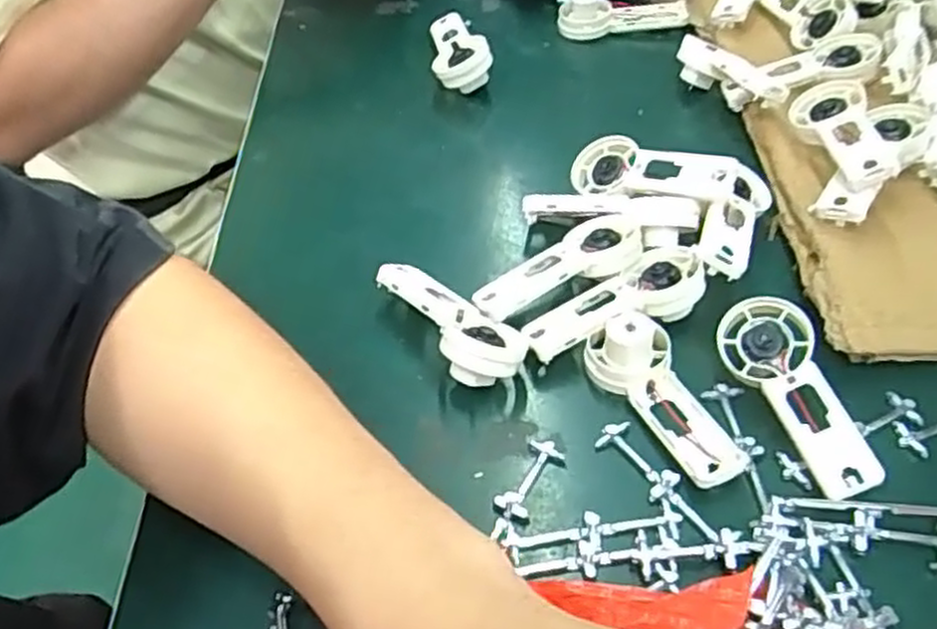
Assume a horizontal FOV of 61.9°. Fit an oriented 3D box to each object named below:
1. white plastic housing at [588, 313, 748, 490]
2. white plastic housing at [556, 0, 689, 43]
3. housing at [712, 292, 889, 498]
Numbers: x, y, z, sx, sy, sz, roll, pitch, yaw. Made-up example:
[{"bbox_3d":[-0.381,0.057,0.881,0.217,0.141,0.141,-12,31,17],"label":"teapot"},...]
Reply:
[{"bbox_3d":[0.084,0.038,0.344,0.039,0.027,0.084,-14,50,-10],"label":"white plastic housing"},{"bbox_3d":[0.115,-0.224,0.581,0.092,0.028,0.022,-4,49,-1],"label":"white plastic housing"},{"bbox_3d":[0.142,0.033,0.336,0.039,0.009,0.094,-31,57,13],"label":"housing"}]

